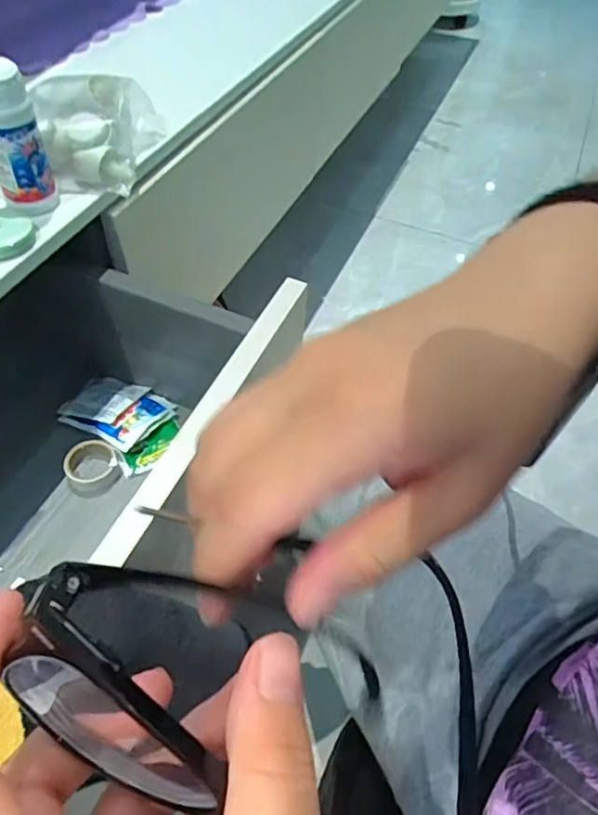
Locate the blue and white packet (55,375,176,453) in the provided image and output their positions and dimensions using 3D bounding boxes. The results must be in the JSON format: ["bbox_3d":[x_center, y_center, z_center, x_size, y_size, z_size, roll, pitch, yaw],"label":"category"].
[{"bbox_3d":[-0.184,-0.001,0.585,0.098,0.021,0.077,23,54,15],"label":"blue and white packet"}]

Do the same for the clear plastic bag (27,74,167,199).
[{"bbox_3d":[-0.172,-0.237,0.496,0.106,0.057,0.116,-8,52,-10],"label":"clear plastic bag"}]

